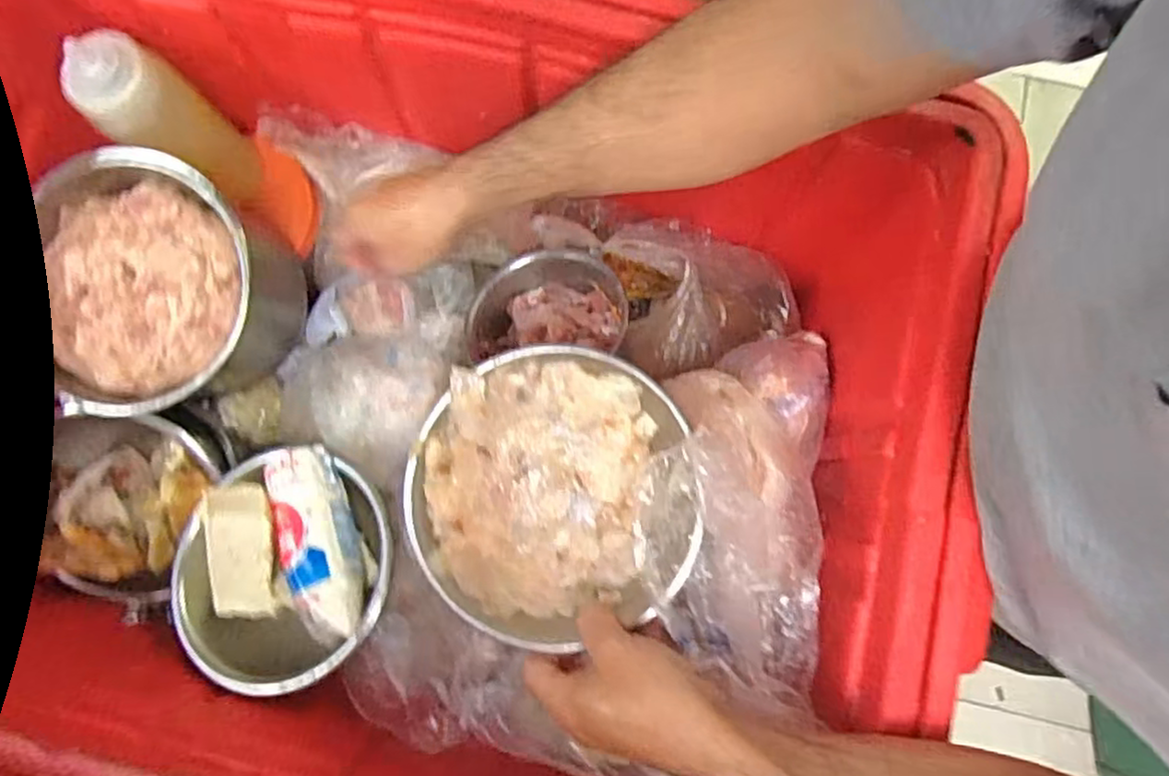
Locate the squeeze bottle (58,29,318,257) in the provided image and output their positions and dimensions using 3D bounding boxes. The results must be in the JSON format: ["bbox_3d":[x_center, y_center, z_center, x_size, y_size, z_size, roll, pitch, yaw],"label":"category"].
[{"bbox_3d":[-0.289,-0.187,0.531,0.055,0.200,0.069,15,79,26],"label":"squeeze bottle"}]

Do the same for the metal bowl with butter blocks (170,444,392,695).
[{"bbox_3d":[-0.200,0.117,0.466,0.138,0.056,0.152,-7,80,-1],"label":"metal bowl with butter blocks"}]

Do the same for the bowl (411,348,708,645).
[{"bbox_3d":[-0.020,0.064,0.421,0.161,0.063,0.164,-6,80,-1],"label":"bowl"}]

